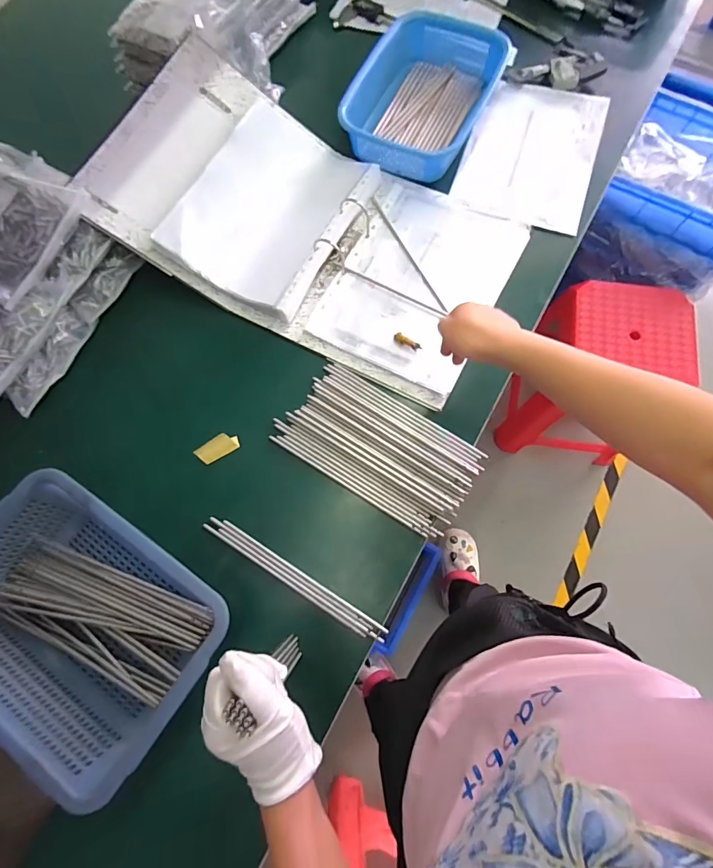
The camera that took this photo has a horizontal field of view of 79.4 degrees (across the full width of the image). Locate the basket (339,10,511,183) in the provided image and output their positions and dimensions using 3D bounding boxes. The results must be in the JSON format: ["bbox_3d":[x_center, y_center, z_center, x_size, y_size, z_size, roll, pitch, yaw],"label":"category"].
[{"bbox_3d":[0.117,-0.569,0.711,0.197,0.070,0.291,25,77,8],"label":"basket"}]

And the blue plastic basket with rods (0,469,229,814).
[{"bbox_3d":[-0.312,0.213,0.502,0.304,0.106,0.225,33,78,10],"label":"blue plastic basket with rods"}]

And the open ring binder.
[{"bbox_3d":[-0.067,-0.325,0.635,0.596,0.087,0.340,26,77,9],"label":"open ring binder"}]

